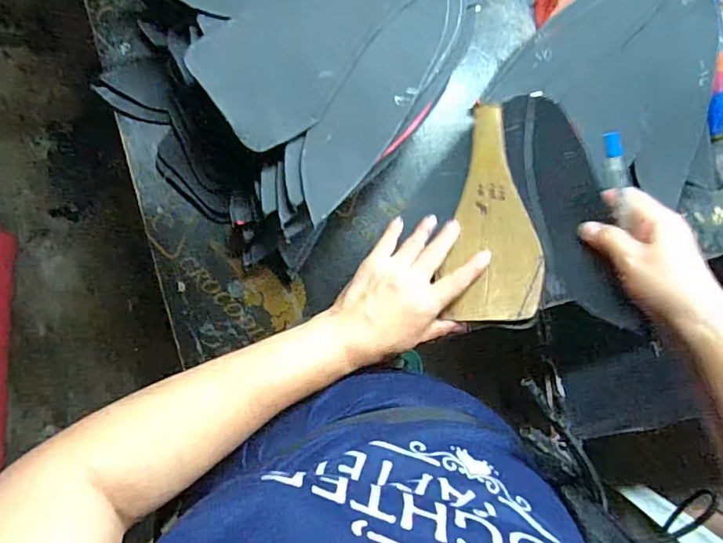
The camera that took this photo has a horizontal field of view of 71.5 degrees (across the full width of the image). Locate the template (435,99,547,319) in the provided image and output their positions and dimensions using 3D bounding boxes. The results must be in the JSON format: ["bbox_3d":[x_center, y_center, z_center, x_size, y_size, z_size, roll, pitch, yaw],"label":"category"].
[{"bbox_3d":[0.112,-0.054,0.468,0.081,0.007,0.210,-18,66,25],"label":"template"}]

